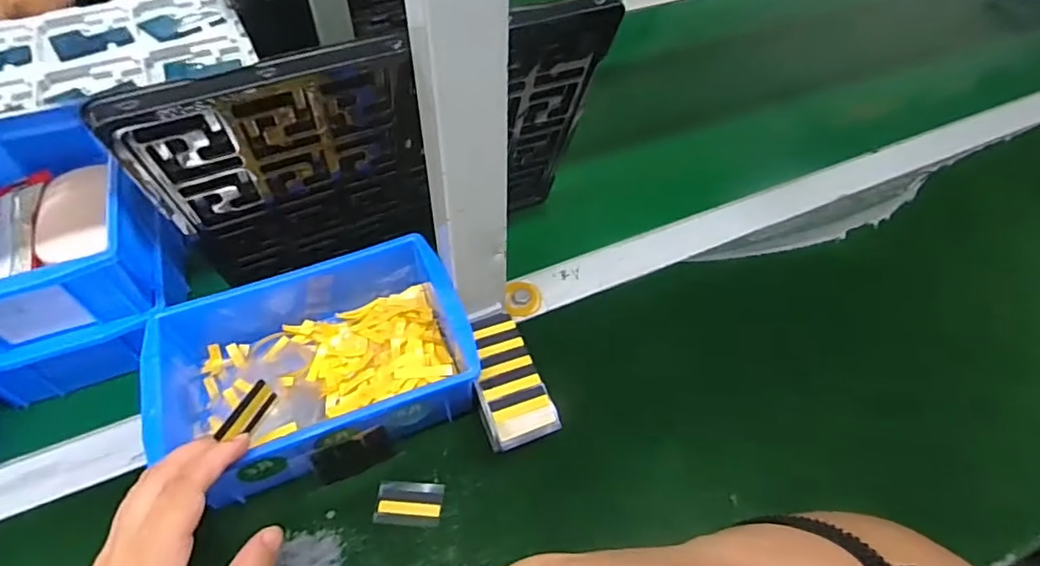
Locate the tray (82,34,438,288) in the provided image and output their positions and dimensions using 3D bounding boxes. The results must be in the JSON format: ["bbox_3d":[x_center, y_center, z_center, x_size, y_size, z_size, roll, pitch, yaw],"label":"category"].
[{"bbox_3d":[-0.139,-0.066,0.363,0.162,0.205,0.013,-21,74,-17],"label":"tray"}]

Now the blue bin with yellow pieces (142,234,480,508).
[{"bbox_3d":[-0.140,0.057,0.389,0.199,0.069,0.141,-15,53,-13],"label":"blue bin with yellow pieces"}]

